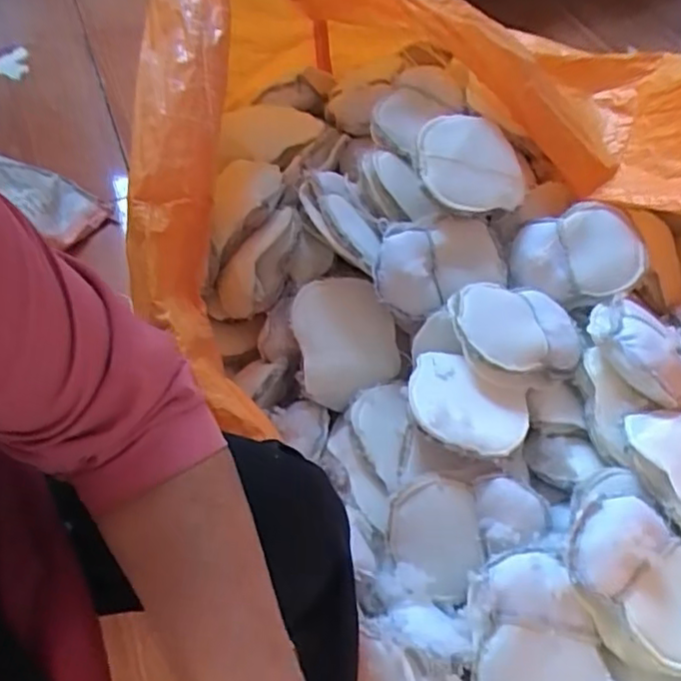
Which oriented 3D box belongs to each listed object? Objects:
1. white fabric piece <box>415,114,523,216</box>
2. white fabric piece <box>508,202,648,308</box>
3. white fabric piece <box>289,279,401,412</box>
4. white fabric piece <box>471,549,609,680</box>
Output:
[{"bbox_3d":[0.183,-0.248,0.891,0.150,0.033,0.145,6,80,-10],"label":"white fabric piece"},{"bbox_3d":[0.327,-0.119,0.896,0.172,0.037,0.137,-16,81,10],"label":"white fabric piece"},{"bbox_3d":[0.008,-0.002,0.889,0.134,0.032,0.174,-11,81,-2],"label":"white fabric piece"},{"bbox_3d":[0.203,0.307,0.648,0.139,0.041,0.178,7,55,4],"label":"white fabric piece"}]

